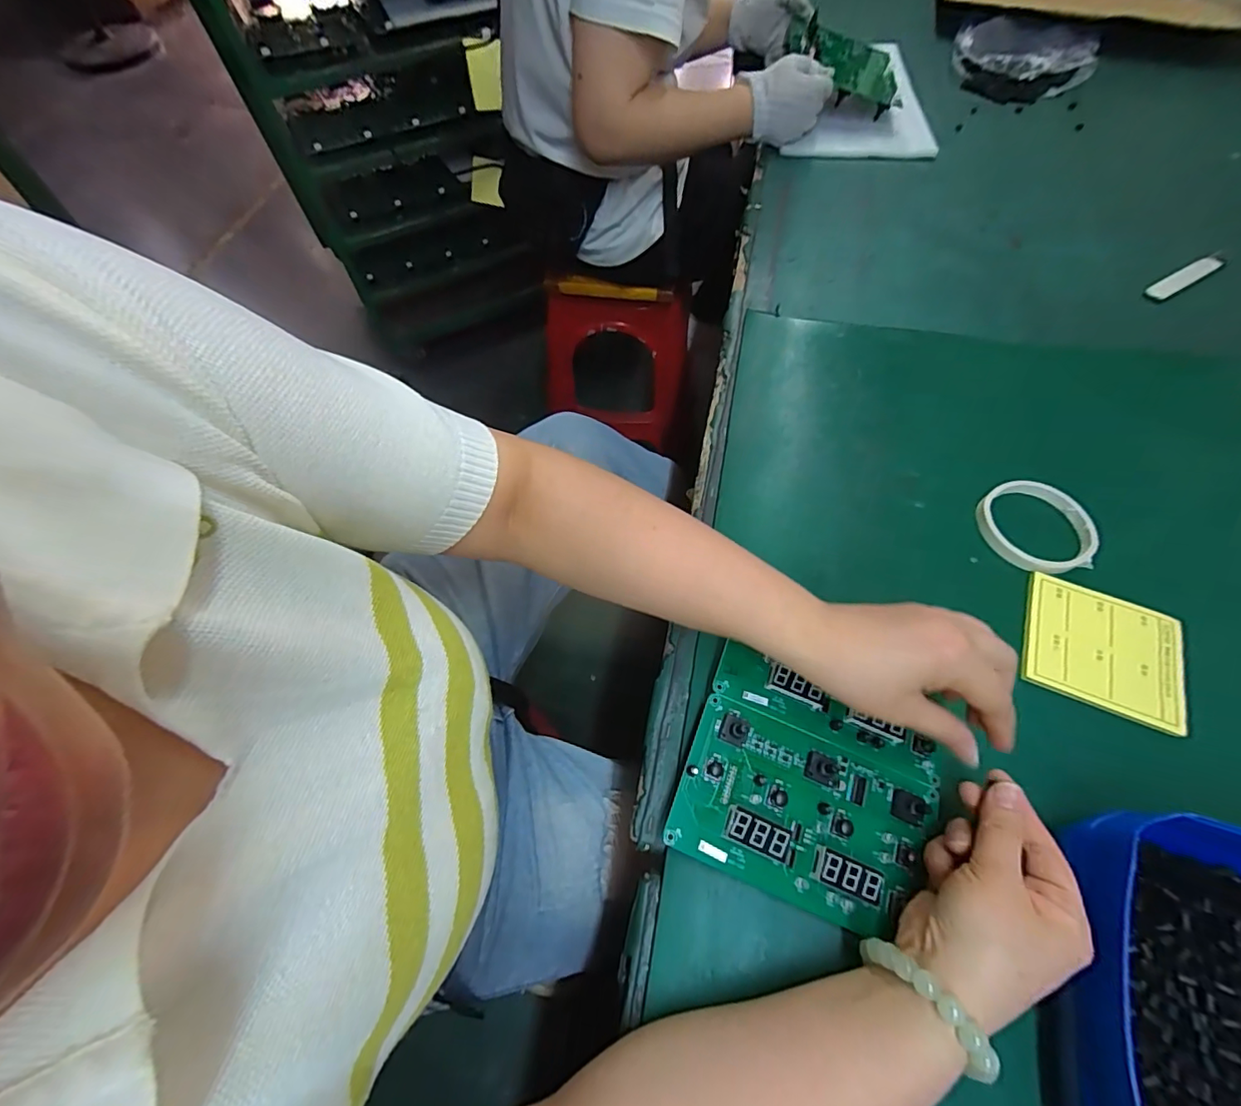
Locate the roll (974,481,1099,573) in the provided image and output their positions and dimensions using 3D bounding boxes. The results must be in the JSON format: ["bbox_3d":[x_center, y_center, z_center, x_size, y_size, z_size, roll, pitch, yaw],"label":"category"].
[{"bbox_3d":[0.361,-0.022,0.452,0.089,0.014,0.087,0,62,0],"label":"roll"}]

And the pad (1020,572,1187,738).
[{"bbox_3d":[0.376,0.077,0.404,0.112,0.009,0.098,24,64,13],"label":"pad"}]

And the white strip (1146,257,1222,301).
[{"bbox_3d":[0.662,-0.322,0.612,0.114,0.007,0.022,-29,65,-14],"label":"white strip"}]

